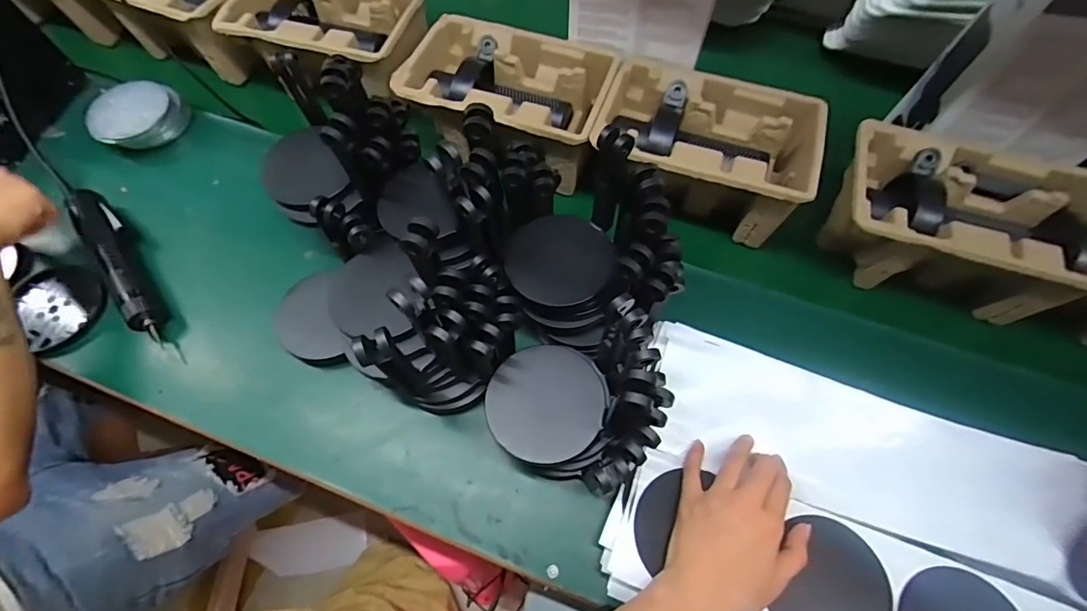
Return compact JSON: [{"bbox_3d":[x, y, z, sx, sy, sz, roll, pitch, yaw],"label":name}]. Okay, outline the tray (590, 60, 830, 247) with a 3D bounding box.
[{"bbox_3d":[0.176,-0.173,0.544,0.223,0.094,0.156,20,64,9],"label":"tray"}]

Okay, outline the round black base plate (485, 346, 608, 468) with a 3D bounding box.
[{"bbox_3d":[0.003,0.080,0.409,0.099,0.012,0.097,0,62,-1],"label":"round black base plate"}]

